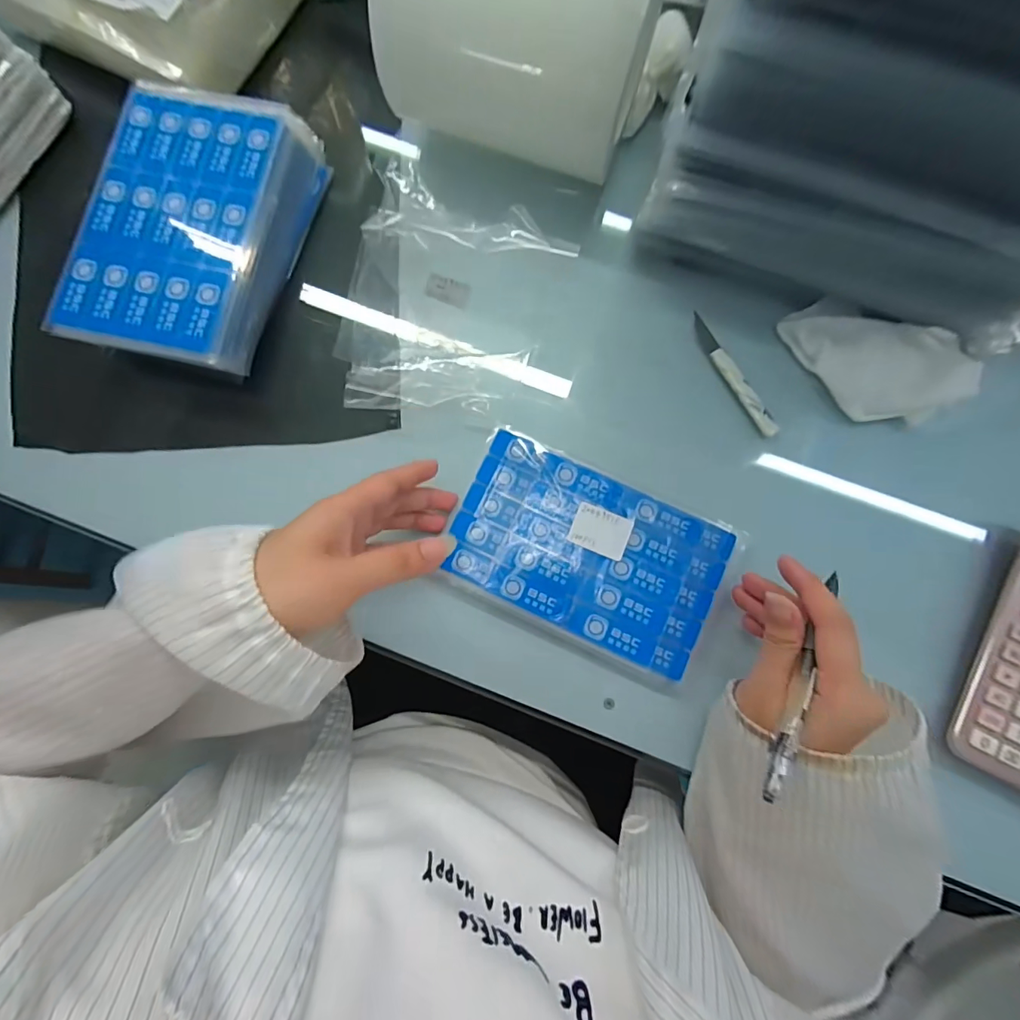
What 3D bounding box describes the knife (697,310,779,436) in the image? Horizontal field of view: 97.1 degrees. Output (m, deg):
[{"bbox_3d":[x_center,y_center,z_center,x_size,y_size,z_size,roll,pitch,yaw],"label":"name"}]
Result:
[{"bbox_3d":[0.169,-0.102,0.339,0.013,0.012,0.105,-29,84,-4],"label":"knife"}]

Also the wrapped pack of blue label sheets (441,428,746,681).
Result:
[{"bbox_3d":[0.055,0.029,0.315,0.184,0.016,0.114,25,87,0],"label":"wrapped pack of blue label sheets"}]

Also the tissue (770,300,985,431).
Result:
[{"bbox_3d":[0.272,-0.116,0.333,0.087,0.027,0.113,-32,84,-4],"label":"tissue"}]

